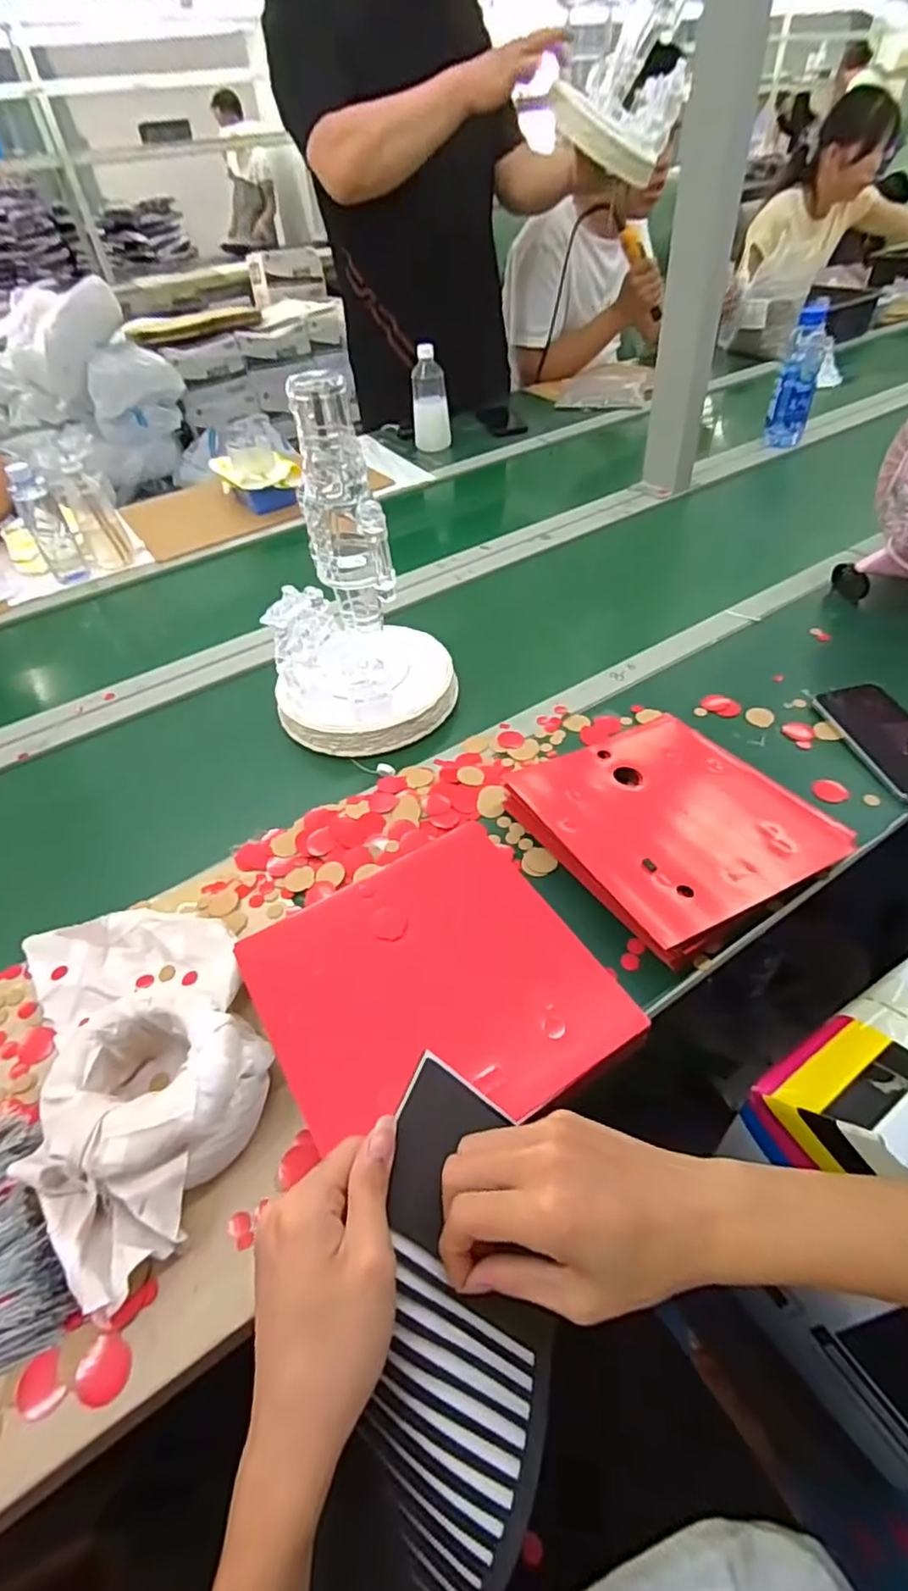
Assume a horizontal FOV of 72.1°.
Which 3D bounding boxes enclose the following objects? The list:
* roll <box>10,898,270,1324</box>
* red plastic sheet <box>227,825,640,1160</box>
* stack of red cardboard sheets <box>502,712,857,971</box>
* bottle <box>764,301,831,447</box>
[{"bbox_3d":[-0.228,0.171,0.453,0.151,0.066,0.284,-28,50,-19],"label":"roll"},{"bbox_3d":[-0.016,0.135,0.452,0.222,0.015,0.219,-26,50,-18],"label":"red plastic sheet"},{"bbox_3d":[0.199,0.011,0.574,0.237,0.035,0.245,-23,49,-15],"label":"stack of red cardboard sheets"},{"bbox_3d":[0.634,-0.762,1.159,0.072,0.215,0.057,14,50,18],"label":"bottle"}]

